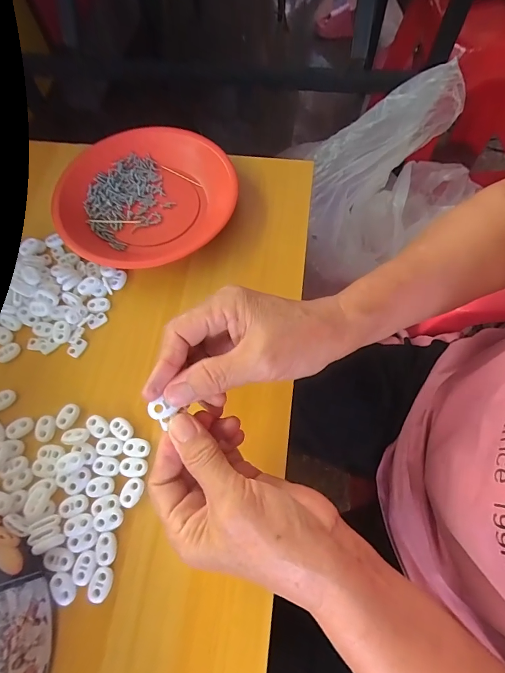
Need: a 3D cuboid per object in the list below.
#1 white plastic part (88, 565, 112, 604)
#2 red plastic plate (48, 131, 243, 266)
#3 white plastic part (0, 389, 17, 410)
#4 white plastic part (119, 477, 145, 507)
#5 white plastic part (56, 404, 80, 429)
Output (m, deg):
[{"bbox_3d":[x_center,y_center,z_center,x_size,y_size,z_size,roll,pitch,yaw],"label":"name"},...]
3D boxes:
[{"bbox_3d":[-0.111,0.182,0.268,0.015,0.004,0.023,15,67,8],"label":"white plastic part"},{"bbox_3d":[-0.117,-0.158,0.410,0.190,0.028,0.190,-1,66,1],"label":"red plastic plate"},{"bbox_3d":[-0.225,0.058,0.328,0.022,0.005,0.015,-28,68,-11],"label":"white plastic part"},{"bbox_3d":[-0.097,0.125,0.293,0.016,0.004,0.022,17,67,9],"label":"white plastic part"},{"bbox_3d":[-0.162,0.070,0.319,0.016,0.005,0.022,24,69,12],"label":"white plastic part"}]

